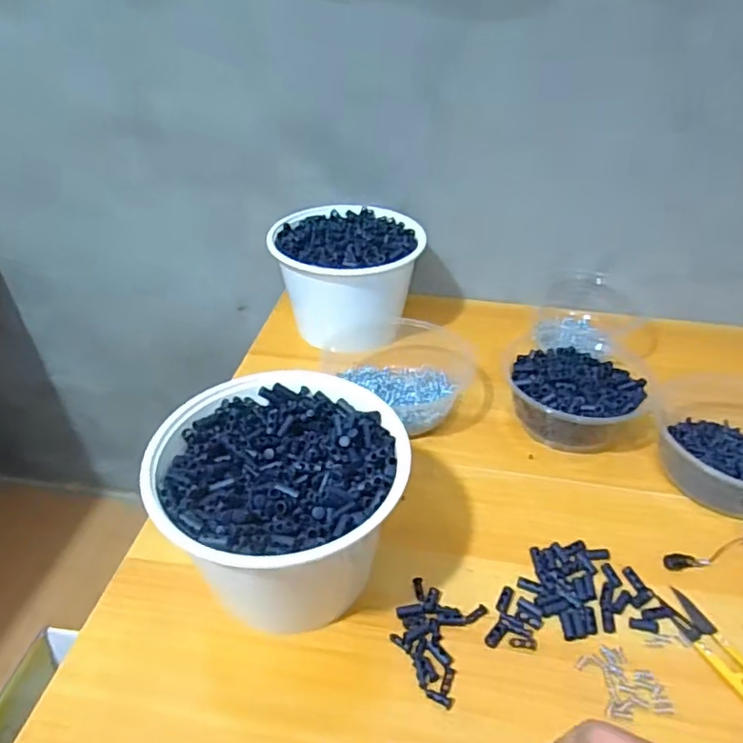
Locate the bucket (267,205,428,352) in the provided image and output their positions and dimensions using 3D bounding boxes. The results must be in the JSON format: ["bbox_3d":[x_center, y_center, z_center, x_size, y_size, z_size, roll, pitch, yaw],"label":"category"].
[{"bbox_3d":[-0.026,-0.109,0.699,0.163,0.106,0.147,7,38,8],"label":"bucket"}]

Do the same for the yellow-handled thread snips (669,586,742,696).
[{"bbox_3d":[0.235,0.187,0.397,0.025,0.012,0.103,-14,40,-19],"label":"yellow-handled thread snips"}]

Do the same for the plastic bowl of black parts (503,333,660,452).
[{"bbox_3d":[0.197,0.016,0.584,0.132,0.053,0.133,1,37,0],"label":"plastic bowl of black parts"}]

